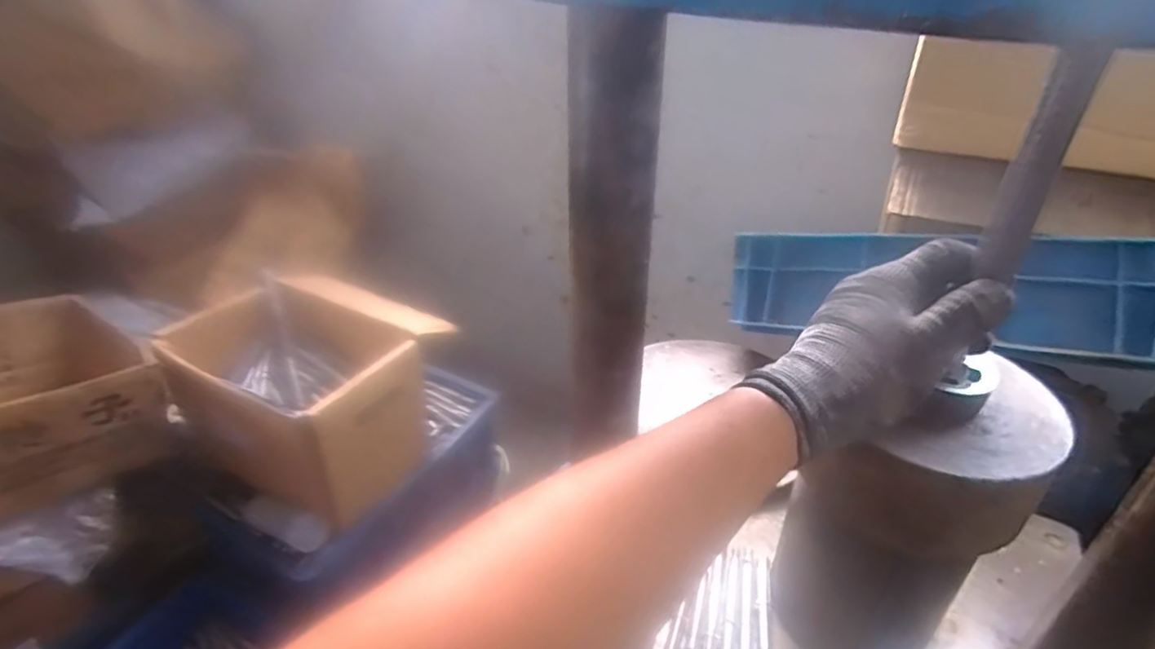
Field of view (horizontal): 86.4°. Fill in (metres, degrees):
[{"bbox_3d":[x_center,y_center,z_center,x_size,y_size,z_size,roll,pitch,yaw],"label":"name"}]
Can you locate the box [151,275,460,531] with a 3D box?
[{"bbox_3d":[-0.379,0.111,0.842,0.286,0.207,0.175,15,36,22],"label":"box"}]

